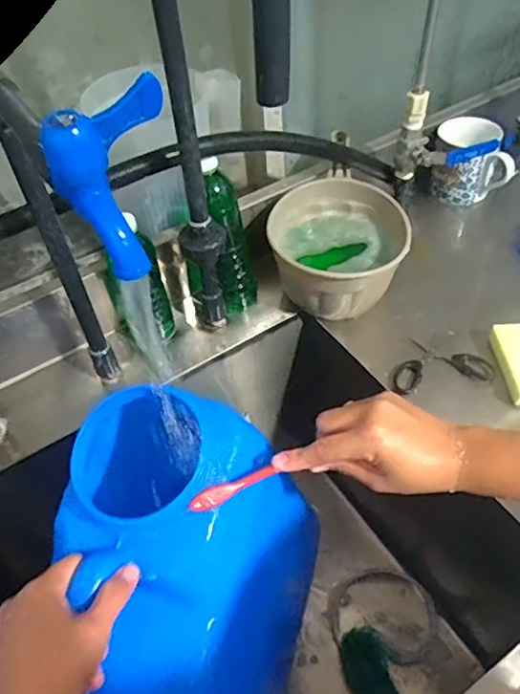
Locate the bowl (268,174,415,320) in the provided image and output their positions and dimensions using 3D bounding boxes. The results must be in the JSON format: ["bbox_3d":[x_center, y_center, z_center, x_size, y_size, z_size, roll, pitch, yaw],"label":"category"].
[{"bbox_3d":[0.100,-0.125,0.718,0.169,0.100,0.189,-6,49,0],"label":"bowl"}]

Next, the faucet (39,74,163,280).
[{"bbox_3d":[-0.080,-0.091,0.298,0.044,0.081,0.061,13,51,16],"label":"faucet"}]

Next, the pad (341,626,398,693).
[{"bbox_3d":[0.154,0.463,0.765,0.062,0.017,0.131,-13,62,-6],"label":"pad"}]

